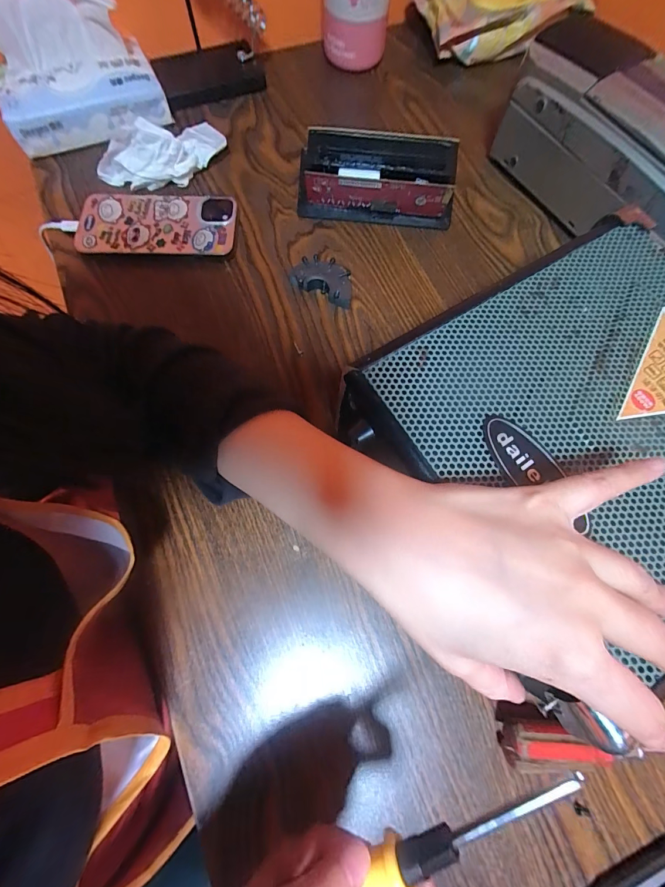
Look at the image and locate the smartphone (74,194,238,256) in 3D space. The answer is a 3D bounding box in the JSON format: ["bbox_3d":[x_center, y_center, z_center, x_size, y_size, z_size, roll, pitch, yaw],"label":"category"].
[{"bbox_3d":[-0.167,-0.210,0.333,0.144,0.011,0.068,-1,84,-1],"label":"smartphone"}]

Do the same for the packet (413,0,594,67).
[{"bbox_3d":[0.191,-0.484,0.387,0.191,0.065,0.091,-15,74,-5],"label":"packet"}]

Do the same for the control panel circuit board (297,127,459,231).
[{"bbox_3d":[0.043,-0.246,0.327,0.145,0.068,0.030,5,73,1],"label":"control panel circuit board"}]

